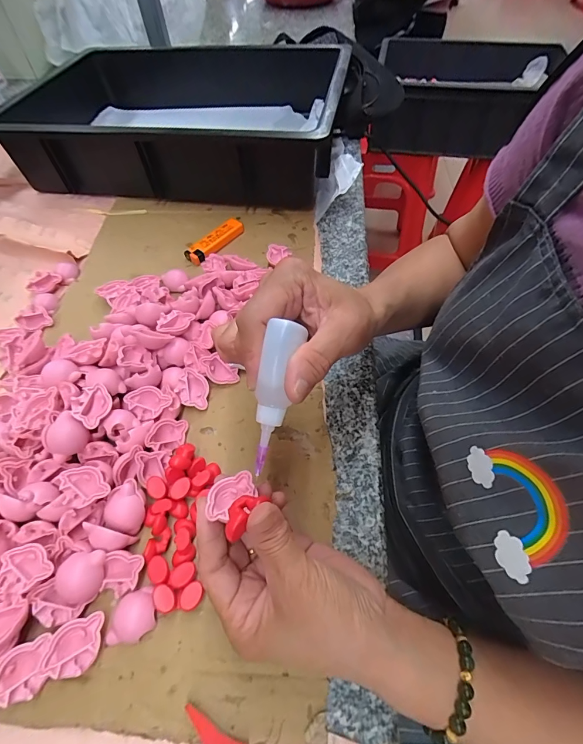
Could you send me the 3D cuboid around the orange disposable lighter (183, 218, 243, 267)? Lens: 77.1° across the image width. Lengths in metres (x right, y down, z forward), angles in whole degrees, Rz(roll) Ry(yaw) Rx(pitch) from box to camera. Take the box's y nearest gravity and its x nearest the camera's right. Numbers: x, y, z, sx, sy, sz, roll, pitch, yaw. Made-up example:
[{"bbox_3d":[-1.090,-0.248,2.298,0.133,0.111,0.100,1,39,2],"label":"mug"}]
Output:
[{"bbox_3d":[-0.091,-0.157,0.439,0.021,0.016,0.080,35,64,22],"label":"orange disposable lighter"}]

